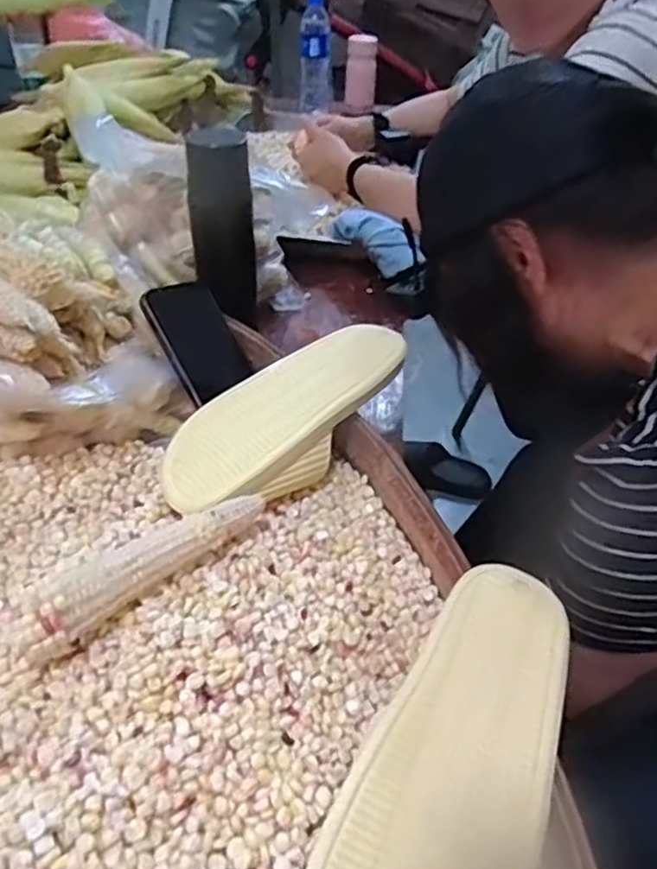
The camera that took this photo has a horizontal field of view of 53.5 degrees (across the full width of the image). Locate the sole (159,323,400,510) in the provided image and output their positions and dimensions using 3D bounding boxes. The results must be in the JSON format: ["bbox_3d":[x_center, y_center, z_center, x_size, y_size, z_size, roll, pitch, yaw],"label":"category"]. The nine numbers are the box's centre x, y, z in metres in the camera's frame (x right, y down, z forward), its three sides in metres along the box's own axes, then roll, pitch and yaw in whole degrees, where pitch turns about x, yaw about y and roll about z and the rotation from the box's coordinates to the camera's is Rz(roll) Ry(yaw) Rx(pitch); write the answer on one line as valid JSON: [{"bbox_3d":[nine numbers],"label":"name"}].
[{"bbox_3d":[-0.038,-0.021,0.556,0.232,0.033,0.085,-36,51,-16],"label":"sole"}]

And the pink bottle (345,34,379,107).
[{"bbox_3d":[0.074,-0.826,1.499,0.072,0.158,0.059,3,41,0],"label":"pink bottle"}]

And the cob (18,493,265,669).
[{"bbox_3d":[-0.122,0.089,0.446,0.174,0.042,0.033,-30,50,-32],"label":"cob"}]

